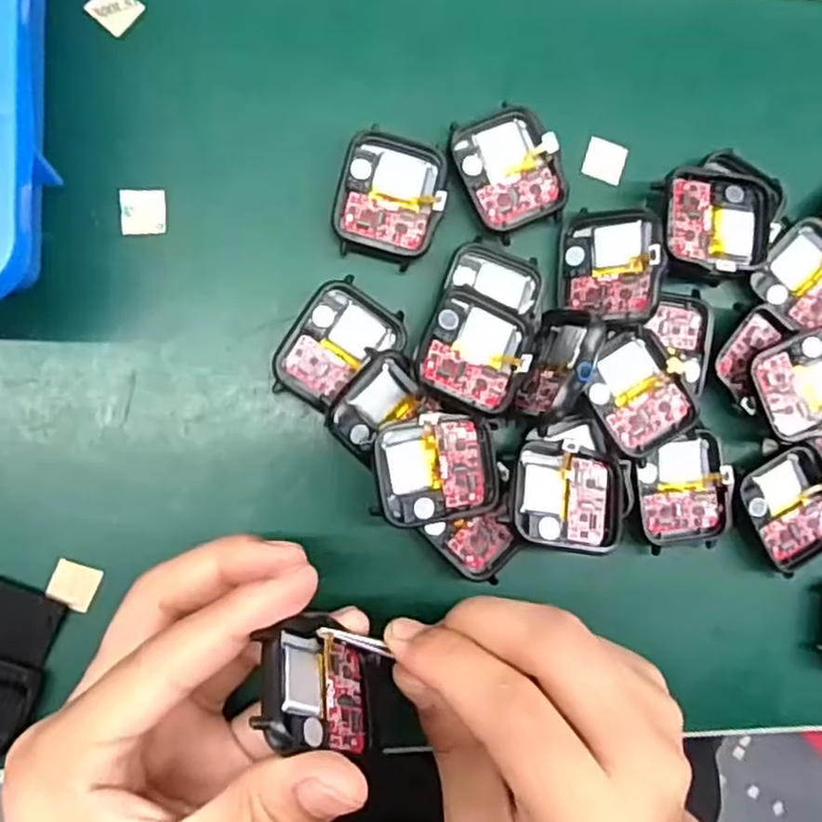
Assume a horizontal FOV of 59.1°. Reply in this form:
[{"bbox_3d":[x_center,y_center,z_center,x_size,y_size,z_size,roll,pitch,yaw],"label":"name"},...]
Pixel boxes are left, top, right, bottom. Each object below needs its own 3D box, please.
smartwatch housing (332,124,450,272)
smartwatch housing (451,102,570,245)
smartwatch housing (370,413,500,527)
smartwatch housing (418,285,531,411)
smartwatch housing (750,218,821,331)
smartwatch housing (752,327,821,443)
[{"bbox_3d":[-0.007,-0.078,0.266,0.038,0.008,0.045,13,85,-7],"label":"smartwatch housing"},{"bbox_3d":[0.037,-0.091,0.272,0.036,0.009,0.046,-24,90,-8],"label":"smartwatch housing"},{"bbox_3d":[0.009,0.021,0.255,0.043,0.006,0.038,3,90,-9],"label":"smartwatch housing"},{"bbox_3d":[0.022,-0.021,0.259,0.036,0.013,0.039,24,84,-6],"label":"smartwatch housing"},{"bbox_3d":[0.159,-0.050,0.281,0.043,0.009,0.034,45,82,-3],"label":"smartwatch housing"},{"bbox_3d":[0.152,-0.010,0.277,0.041,0.012,0.037,-23,90,-8],"label":"smartwatch housing"}]

